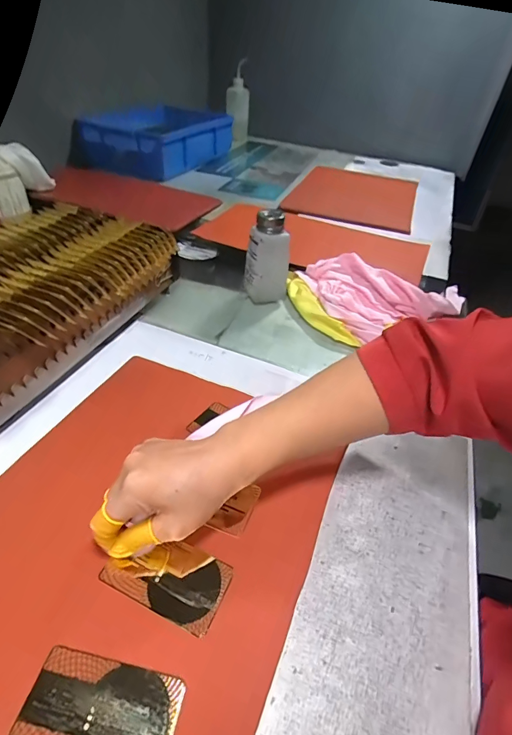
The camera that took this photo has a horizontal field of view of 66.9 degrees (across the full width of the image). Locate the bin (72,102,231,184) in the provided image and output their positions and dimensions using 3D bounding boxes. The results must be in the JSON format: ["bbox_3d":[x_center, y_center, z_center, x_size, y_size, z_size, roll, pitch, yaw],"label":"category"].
[{"bbox_3d":[-0.264,-0.626,1.046,0.286,0.101,0.404,16,42,11],"label":"bin"}]

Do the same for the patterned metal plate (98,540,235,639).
[{"bbox_3d":[-0.062,0.147,0.277,0.083,0.004,0.048,20,43,16],"label":"patterned metal plate"}]

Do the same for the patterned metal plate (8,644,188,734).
[{"bbox_3d":[-0.088,0.195,0.219,0.086,0.004,0.048,11,41,6],"label":"patterned metal plate"}]

